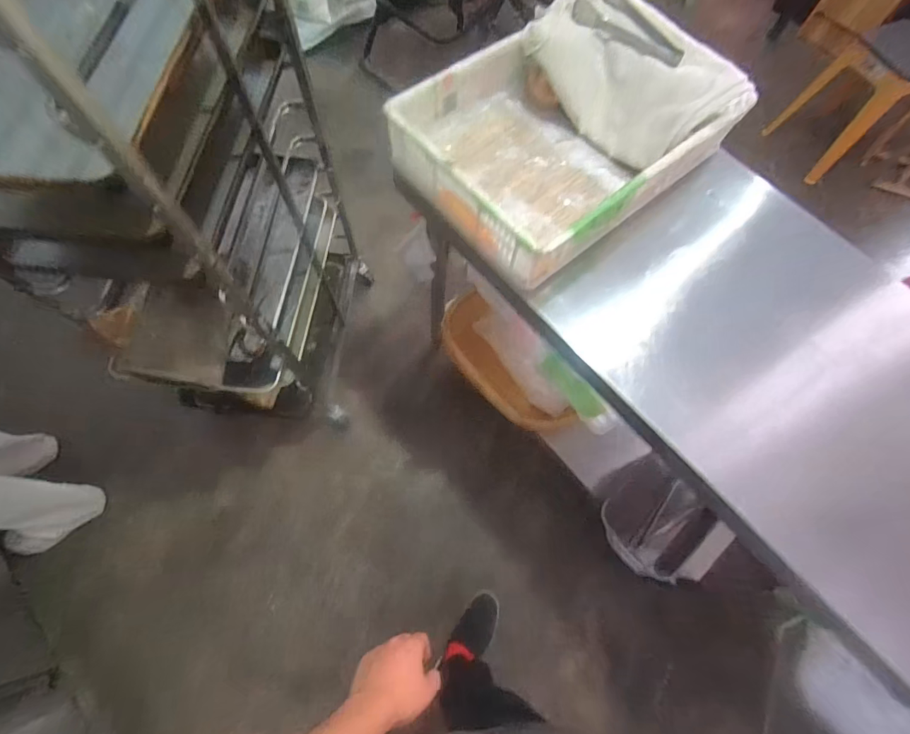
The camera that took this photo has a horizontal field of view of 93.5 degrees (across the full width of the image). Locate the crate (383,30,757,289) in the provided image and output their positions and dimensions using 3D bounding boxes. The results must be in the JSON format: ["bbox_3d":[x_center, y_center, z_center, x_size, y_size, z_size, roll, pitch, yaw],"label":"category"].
[{"bbox_3d":[0.218,-0.464,0.823,0.582,0.120,0.413,-37,75,-14],"label":"crate"}]

